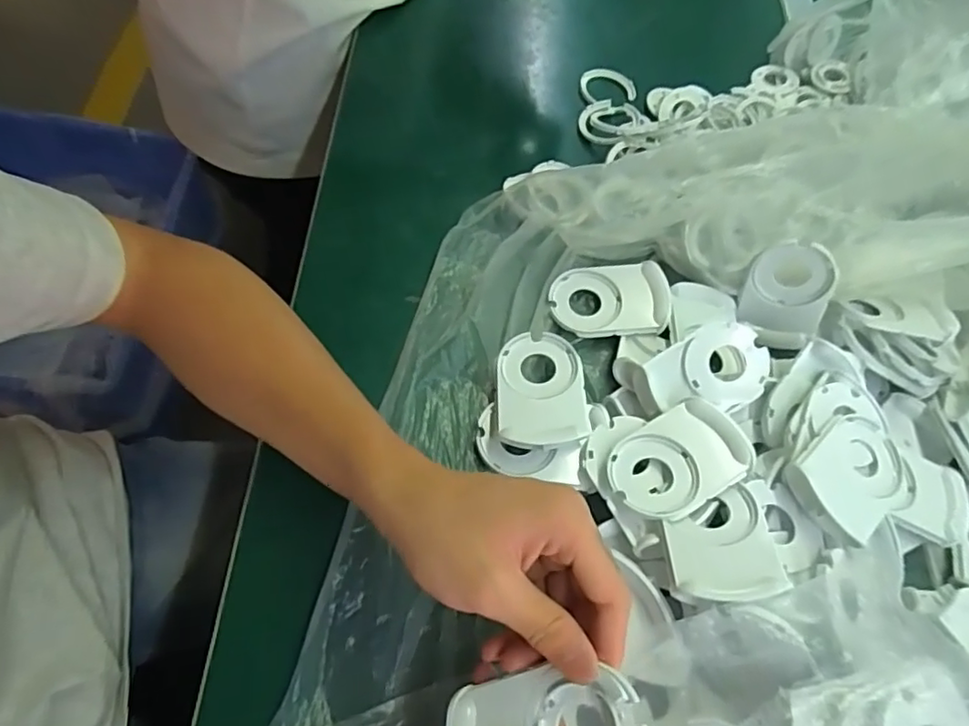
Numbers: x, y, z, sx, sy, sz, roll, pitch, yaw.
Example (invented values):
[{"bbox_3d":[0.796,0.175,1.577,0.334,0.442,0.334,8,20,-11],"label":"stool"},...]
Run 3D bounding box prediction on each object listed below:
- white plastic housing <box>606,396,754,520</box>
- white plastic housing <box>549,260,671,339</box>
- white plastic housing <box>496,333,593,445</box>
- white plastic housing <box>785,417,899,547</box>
[{"bbox_3d":[0.115,0.058,0.357,0.082,0.014,0.056,-25,72,-22],"label":"white plastic housing"},{"bbox_3d":[0.089,-0.047,0.430,0.081,0.015,0.058,0,63,-3],"label":"white plastic housing"},{"bbox_3d":[0.036,0.017,0.389,0.055,0.022,0.082,2,63,-2],"label":"white plastic housing"},{"bbox_3d":[0.224,0.065,0.364,0.086,0.023,0.058,-33,75,-24],"label":"white plastic housing"}]

